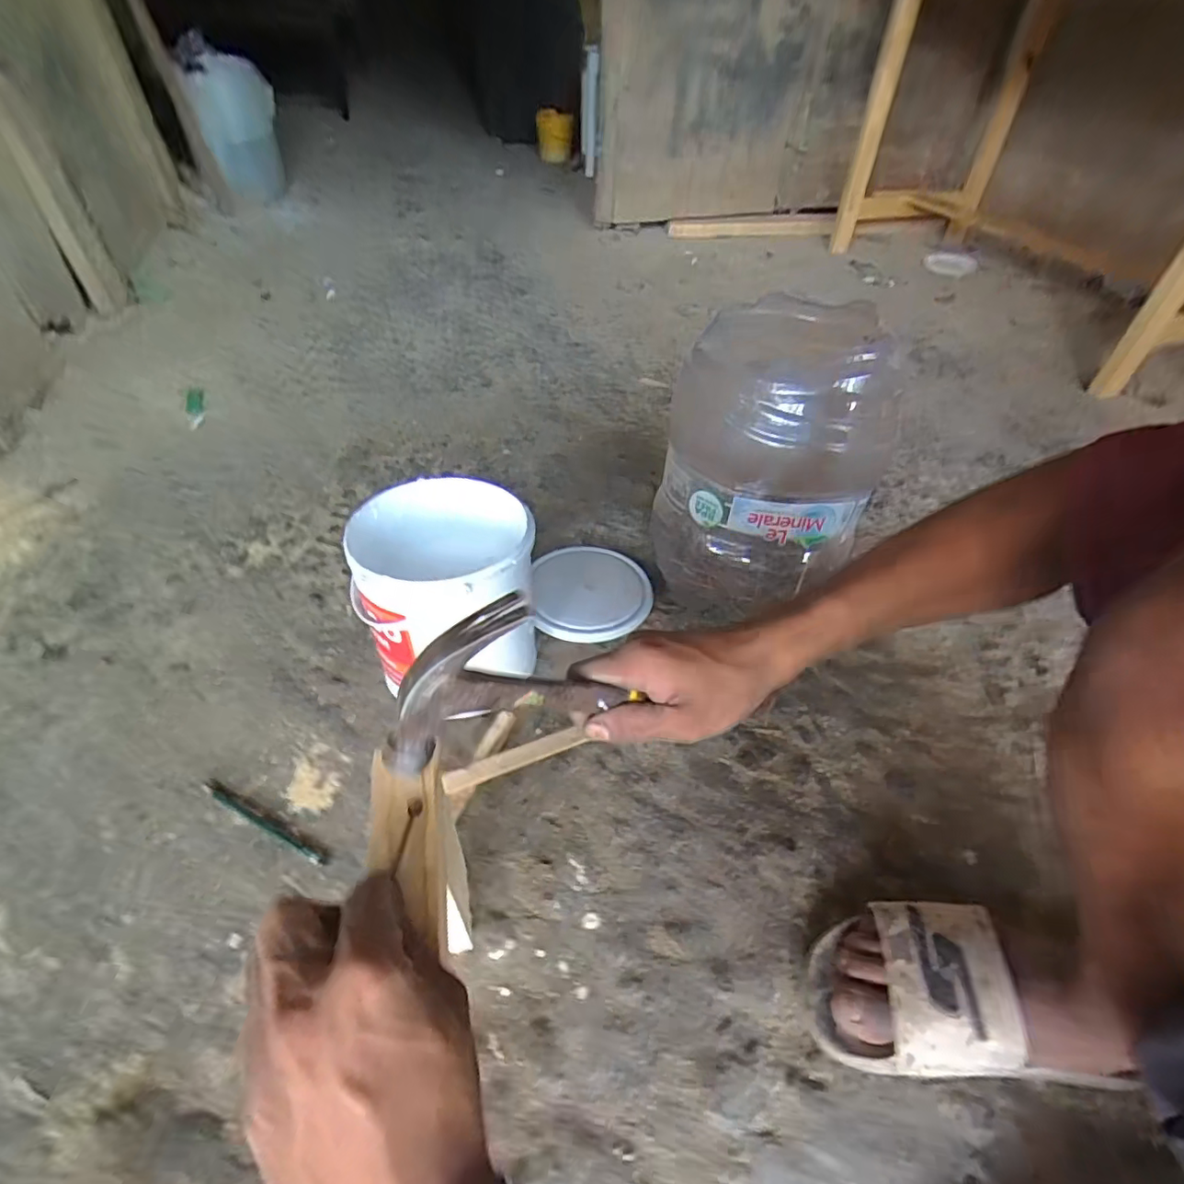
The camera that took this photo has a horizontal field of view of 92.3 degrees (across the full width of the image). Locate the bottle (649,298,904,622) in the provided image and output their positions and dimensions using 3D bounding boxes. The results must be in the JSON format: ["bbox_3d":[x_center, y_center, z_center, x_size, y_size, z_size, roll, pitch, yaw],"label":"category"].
[{"bbox_3d":[0.208,-0.146,0.694,0.233,0.336,0.236,18,46,12],"label":"bottle"}]

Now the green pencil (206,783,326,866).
[{"bbox_3d":[-0.301,0.210,0.518,0.150,0.010,0.010,22,47,16],"label":"green pencil"}]

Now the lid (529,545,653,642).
[{"bbox_3d":[-0.001,-0.002,0.749,0.154,0.025,0.163,3,45,-3],"label":"lid"}]

